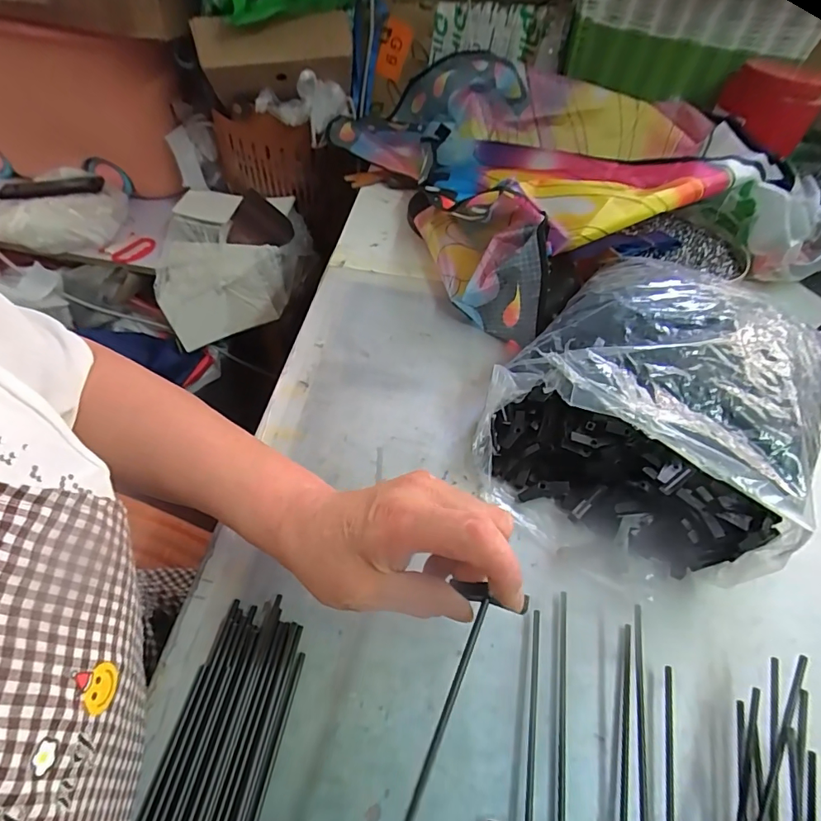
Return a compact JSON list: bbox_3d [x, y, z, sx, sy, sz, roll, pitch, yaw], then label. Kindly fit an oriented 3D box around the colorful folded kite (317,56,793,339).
[{"bbox_3d":[0.127,-0.357,0.646,0.421,0.129,0.525,-25,57,-25],"label":"colorful folded kite"}]

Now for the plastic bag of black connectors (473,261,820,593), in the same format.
[{"bbox_3d":[0.207,-0.015,0.392,0.220,0.116,0.282,33,54,19],"label":"plastic bag of black connectors"}]

